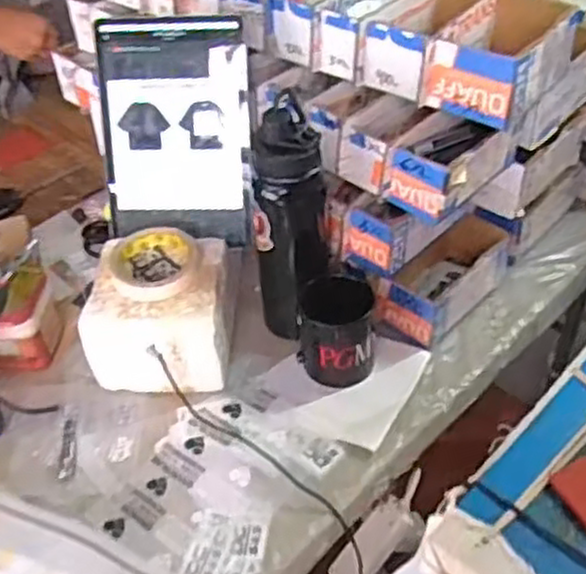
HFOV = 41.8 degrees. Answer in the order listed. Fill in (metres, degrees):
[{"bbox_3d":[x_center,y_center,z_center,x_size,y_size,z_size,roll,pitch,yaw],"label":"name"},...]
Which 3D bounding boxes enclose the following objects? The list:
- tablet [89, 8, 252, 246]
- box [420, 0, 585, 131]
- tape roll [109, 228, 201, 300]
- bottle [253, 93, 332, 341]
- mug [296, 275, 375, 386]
[{"bbox_3d":[-0.128,-0.169,0.839,0.160,0.234,0.013,0,18,3],"label":"tablet"},{"bbox_3d":[0.224,-0.244,0.795,0.098,0.073,0.193,26,50,27],"label":"box"},{"bbox_3d":[-0.147,-0.026,0.820,0.089,0.016,0.105,-10,43,-8],"label":"tape roll"},{"bbox_3d":[-0.003,-0.056,0.803,0.080,0.268,0.077,2,43,4],"label":"bottle"},{"bbox_3d":[0.048,0.046,0.825,0.082,0.113,0.079,2,43,4],"label":"mug"}]

